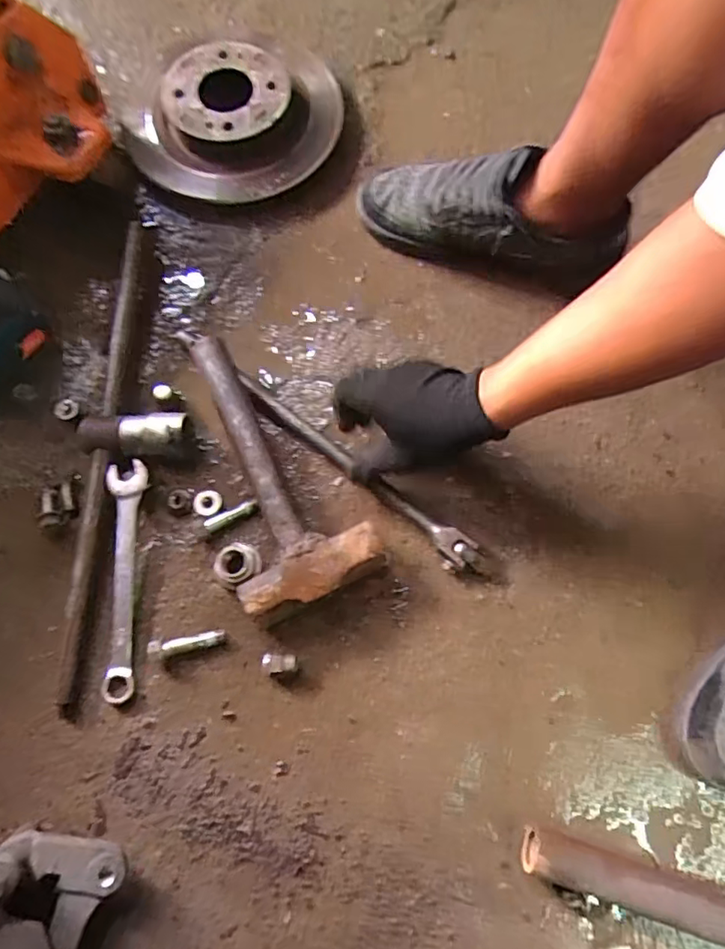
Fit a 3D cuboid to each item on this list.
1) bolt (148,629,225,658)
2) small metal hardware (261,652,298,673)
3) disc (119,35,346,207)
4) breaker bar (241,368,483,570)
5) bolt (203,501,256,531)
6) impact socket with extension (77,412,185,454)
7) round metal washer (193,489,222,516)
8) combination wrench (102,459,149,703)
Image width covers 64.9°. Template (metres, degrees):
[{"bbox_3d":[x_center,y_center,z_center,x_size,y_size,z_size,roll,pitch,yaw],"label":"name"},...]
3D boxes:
[{"bbox_3d":[-0.150,0.146,0.490,0.063,0.014,0.015,-9,74,-3],"label":"bolt"},{"bbox_3d":[-0.071,0.159,0.482,0.029,0.019,0.015,4,74,1],"label":"small metal hardware"},{"bbox_3d":[-0.145,-0.418,0.636,0.232,0.051,0.203,-15,74,-5],"label":"disc"},{"bbox_3d":[-0.010,-0.005,0.531,0.285,0.020,0.026,38,77,12],"label":"breaker bar"},{"bbox_3d":[-0.121,0.038,0.525,0.049,0.013,0.013,-21,75,-7],"label":"bolt"},{"bbox_3d":[-0.212,-0.036,0.529,0.100,0.041,0.040,-4,74,-2],"label":"impact socket with extension"},{"bbox_3d":[-0.143,0.027,0.529,0.026,0.012,0.023,12,74,3],"label":"round metal washer"},{"bbox_3d":[-0.211,0.089,0.499,0.033,0.007,0.203,2,79,-11],"label":"combination wrench"}]

